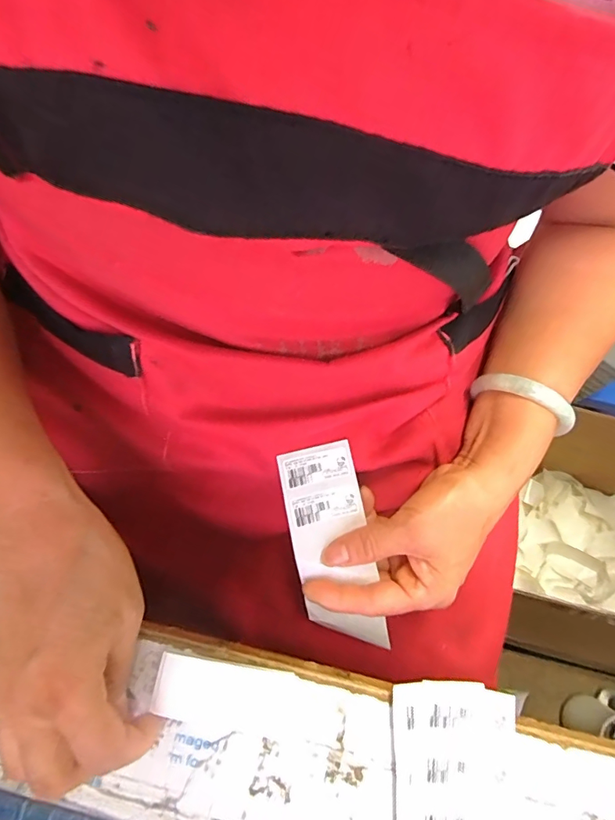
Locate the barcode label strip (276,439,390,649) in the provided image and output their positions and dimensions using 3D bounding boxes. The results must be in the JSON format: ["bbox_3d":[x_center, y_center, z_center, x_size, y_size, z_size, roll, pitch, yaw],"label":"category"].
[{"bbox_3d":[0.017,0.094,0.301,0.050,0.019,0.141,-13,93,-6],"label":"barcode label strip"}]

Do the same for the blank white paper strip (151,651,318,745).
[{"bbox_3d":[-0.040,0.163,0.255,0.091,0.004,0.033,13,77,-3],"label":"blank white paper strip"}]

